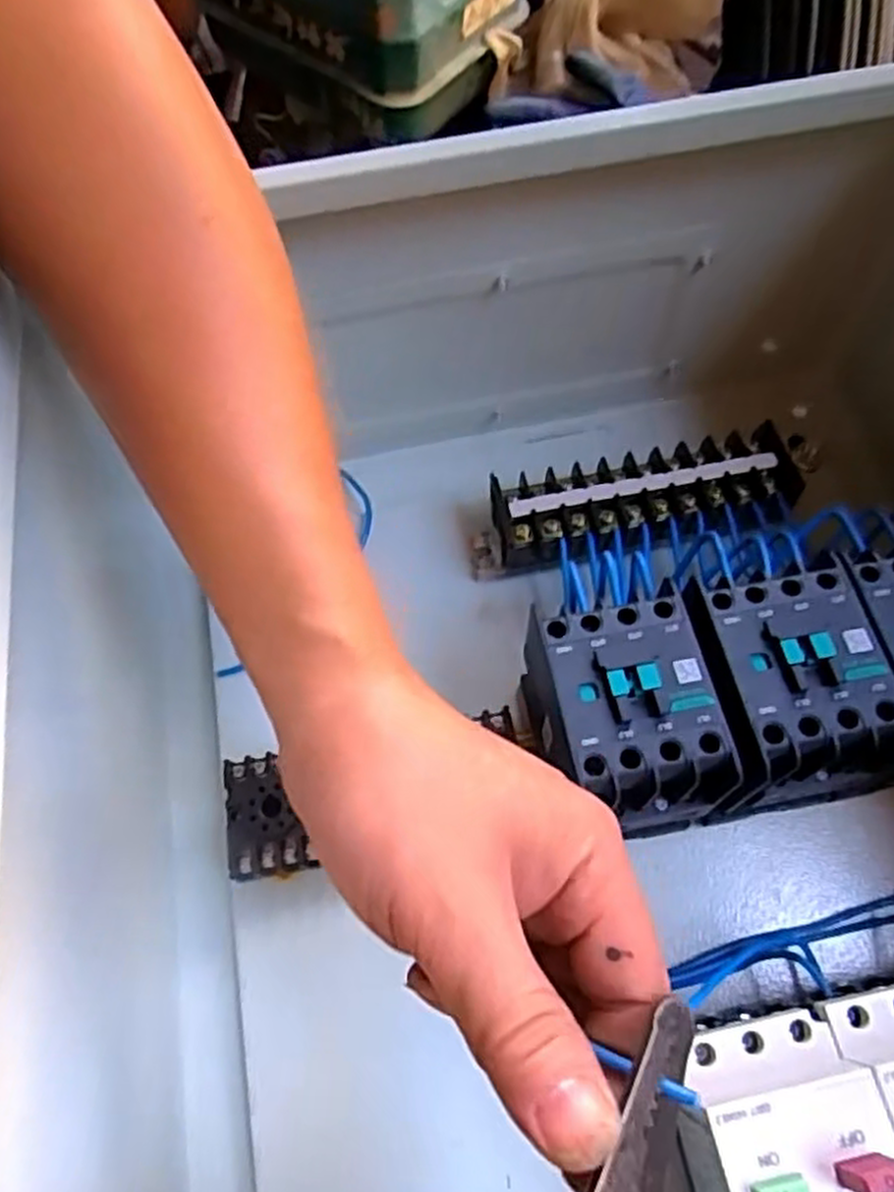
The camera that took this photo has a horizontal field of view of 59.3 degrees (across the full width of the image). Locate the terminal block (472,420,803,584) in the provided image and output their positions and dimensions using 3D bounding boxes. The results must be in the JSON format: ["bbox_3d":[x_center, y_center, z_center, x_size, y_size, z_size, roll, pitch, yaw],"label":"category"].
[{"bbox_3d":[0.092,-0.045,0.396,0.157,0.038,0.046,-11,66,-2],"label":"terminal block"}]

